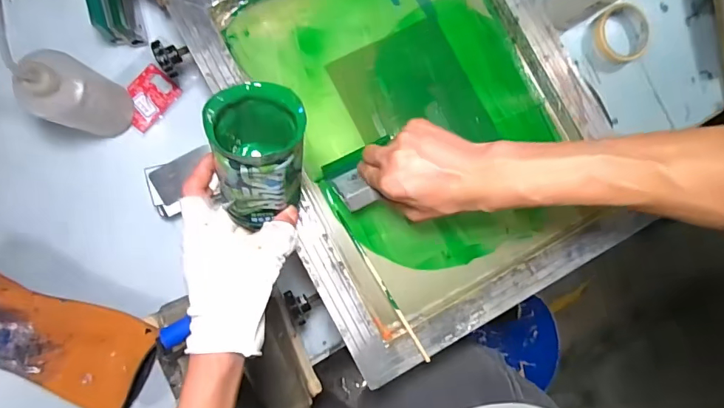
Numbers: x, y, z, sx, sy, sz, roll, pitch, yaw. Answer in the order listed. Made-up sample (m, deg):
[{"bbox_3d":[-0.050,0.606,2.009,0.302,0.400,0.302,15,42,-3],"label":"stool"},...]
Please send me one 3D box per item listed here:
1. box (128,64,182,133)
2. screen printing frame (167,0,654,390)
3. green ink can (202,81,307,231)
[{"bbox_3d":[-0.294,-0.145,0.599,0.051,0.011,0.080,41,84,-6],"label":"box"},{"bbox_3d":[0.067,-0.103,0.511,0.394,0.059,0.486,-28,85,-7],"label":"screen printing frame"},{"bbox_3d":[-0.085,-0.036,0.364,0.071,0.120,0.076,2,61,-10],"label":"green ink can"}]

